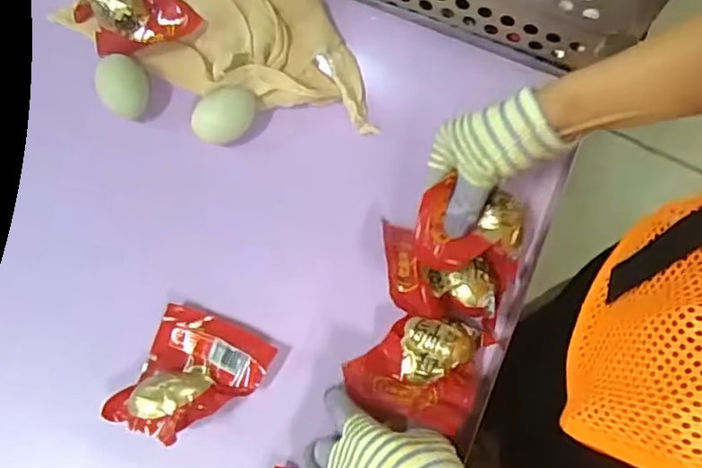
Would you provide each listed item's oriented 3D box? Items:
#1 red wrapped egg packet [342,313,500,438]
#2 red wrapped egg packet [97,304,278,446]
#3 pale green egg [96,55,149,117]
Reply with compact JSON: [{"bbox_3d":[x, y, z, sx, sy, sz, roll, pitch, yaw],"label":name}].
[{"bbox_3d":[0.052,0.100,0.472,0.100,0.067,0.084,15,72,4],"label":"red wrapped egg packet"},{"bbox_3d":[-0.121,0.111,0.479,0.095,0.050,0.097,22,73,6],"label":"red wrapped egg packet"},{"bbox_3d":[-0.202,-0.129,0.556,0.043,0.040,0.050,-27,74,-9],"label":"pale green egg"}]

